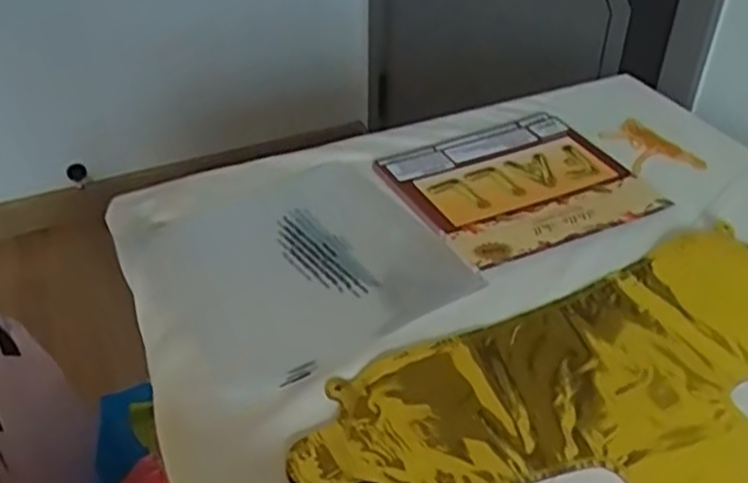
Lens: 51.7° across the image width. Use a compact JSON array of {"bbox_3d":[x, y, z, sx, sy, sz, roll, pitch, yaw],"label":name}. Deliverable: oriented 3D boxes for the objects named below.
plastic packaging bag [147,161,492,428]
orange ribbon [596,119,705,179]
[{"bbox_3d":[-0.054,0.013,0.585,0.215,0.012,0.212,-19,42,-23],"label":"plastic packaging bag"},{"bbox_3d":[0.258,-0.091,0.734,0.073,0.004,0.095,-9,39,-11],"label":"orange ribbon"}]

